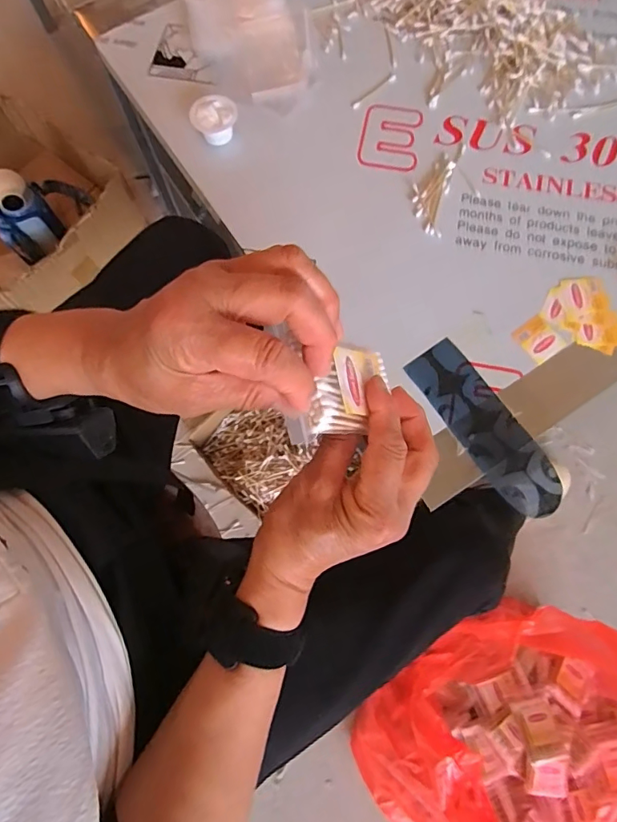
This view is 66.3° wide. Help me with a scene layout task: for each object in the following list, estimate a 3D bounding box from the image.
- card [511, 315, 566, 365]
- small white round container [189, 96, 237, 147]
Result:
[{"bbox_3d":[0.239,-0.074,0.492,0.038,0.004,0.043,-32,76,-7],"label":"card"},{"bbox_3d":[-0.112,-0.345,0.564,0.053,0.028,0.057,0,74,1],"label":"small white round container"}]

